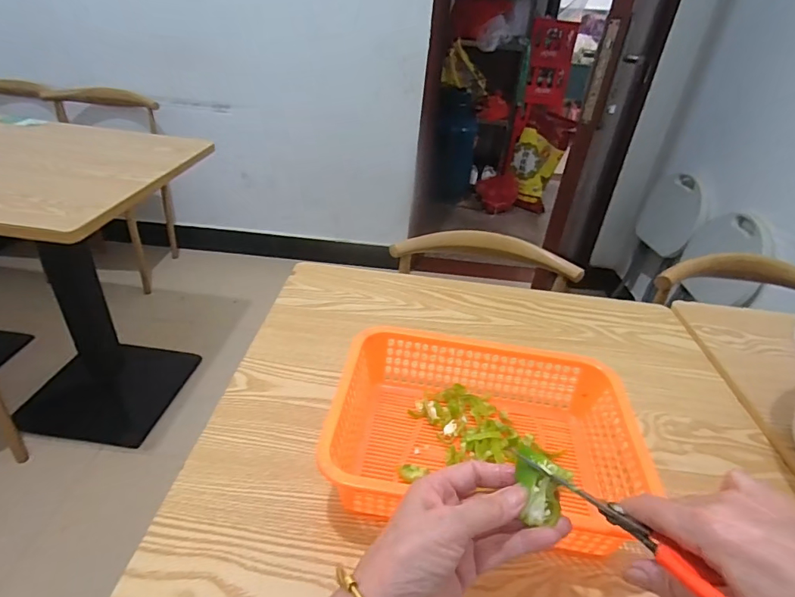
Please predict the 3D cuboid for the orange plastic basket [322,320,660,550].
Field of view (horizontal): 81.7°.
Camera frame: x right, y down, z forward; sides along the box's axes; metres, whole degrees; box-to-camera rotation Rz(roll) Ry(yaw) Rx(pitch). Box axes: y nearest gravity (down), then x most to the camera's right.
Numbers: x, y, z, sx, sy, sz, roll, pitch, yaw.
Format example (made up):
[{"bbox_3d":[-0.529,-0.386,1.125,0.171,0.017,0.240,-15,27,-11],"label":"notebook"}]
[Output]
[{"bbox_3d":[0.079,0.120,0.452,0.275,0.070,0.191,8,33,3],"label":"orange plastic basket"}]

